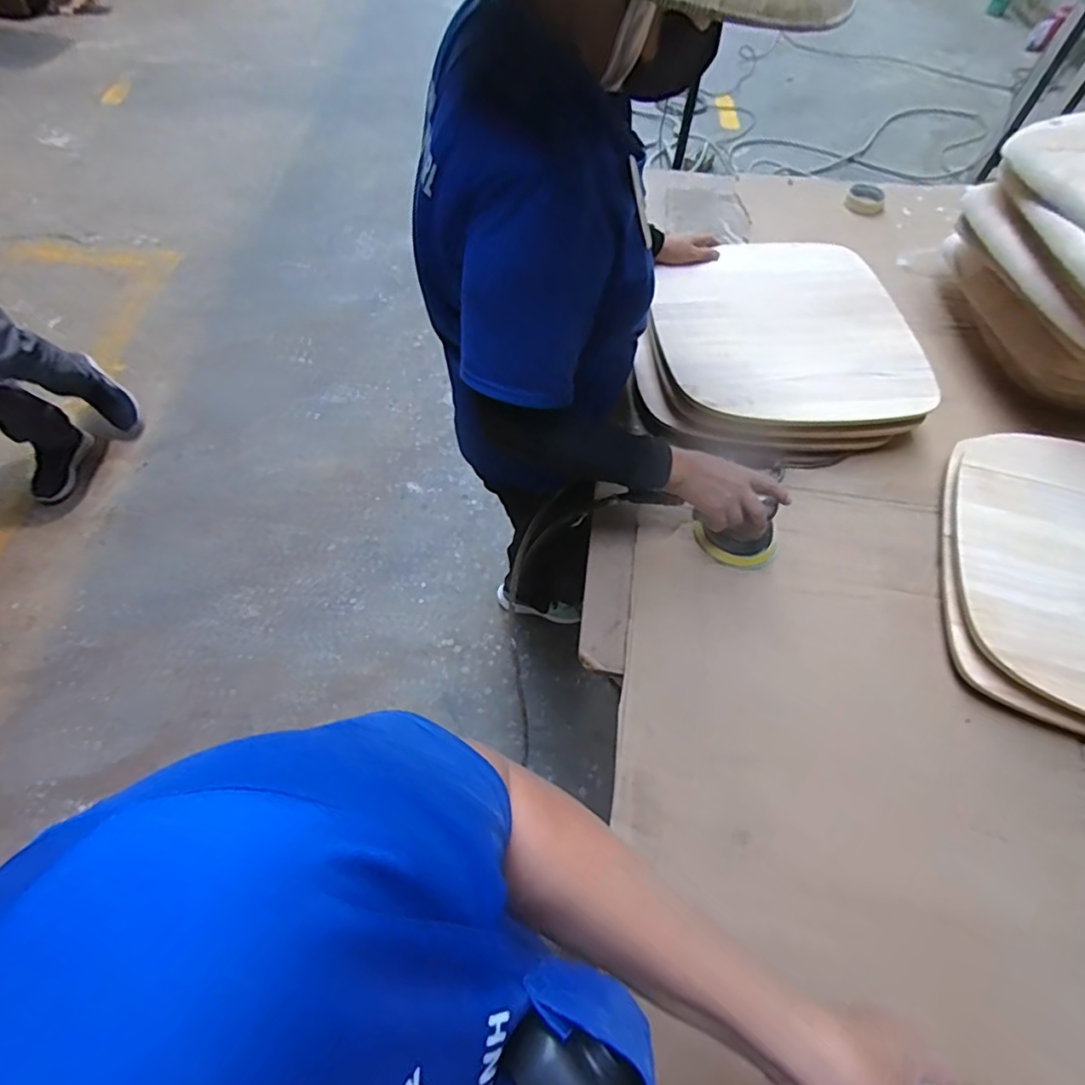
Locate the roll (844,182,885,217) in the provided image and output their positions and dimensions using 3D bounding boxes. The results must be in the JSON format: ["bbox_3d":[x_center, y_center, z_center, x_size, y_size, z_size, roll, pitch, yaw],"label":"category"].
[{"bbox_3d":[0.725,-0.768,1.273,0.082,0.031,0.079,0,59,0],"label":"roll"}]

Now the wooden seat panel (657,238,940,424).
[{"bbox_3d":[0.393,-0.369,0.941,0.398,0.025,0.419,-1,63,-3],"label":"wooden seat panel"}]

